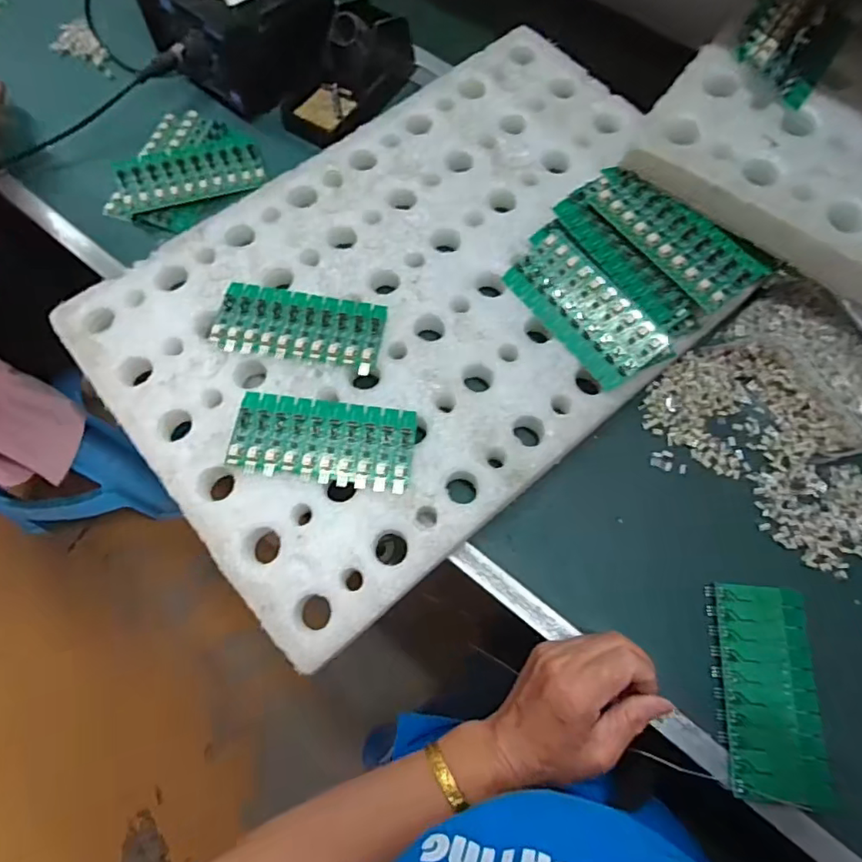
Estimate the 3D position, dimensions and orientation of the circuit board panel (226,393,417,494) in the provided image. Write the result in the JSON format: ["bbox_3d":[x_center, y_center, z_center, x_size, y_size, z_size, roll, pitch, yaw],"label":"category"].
[{"bbox_3d":[-0.083,0.008,0.421,0.137,0.007,0.066,7,65,2],"label":"circuit board panel"}]

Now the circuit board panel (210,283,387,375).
[{"bbox_3d":[-0.110,-0.088,0.456,0.136,0.010,0.065,9,70,3],"label":"circuit board panel"}]

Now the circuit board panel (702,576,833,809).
[{"bbox_3d":[0.239,0.185,0.391,0.070,0.017,0.139,4,70,1],"label":"circuit board panel"}]

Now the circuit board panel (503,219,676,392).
[{"bbox_3d":[0.125,-0.106,0.456,0.064,0.012,0.150,-38,72,8],"label":"circuit board panel"}]

